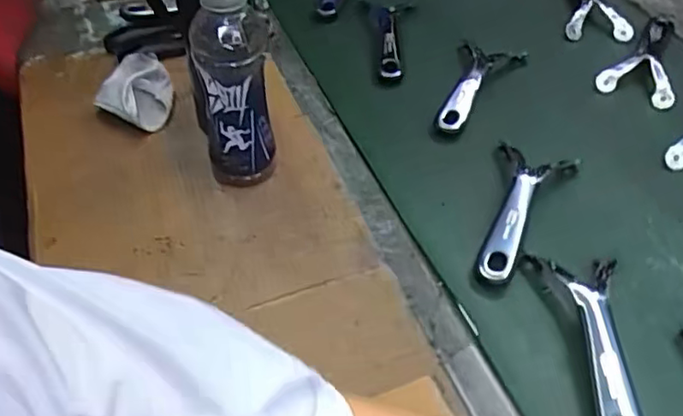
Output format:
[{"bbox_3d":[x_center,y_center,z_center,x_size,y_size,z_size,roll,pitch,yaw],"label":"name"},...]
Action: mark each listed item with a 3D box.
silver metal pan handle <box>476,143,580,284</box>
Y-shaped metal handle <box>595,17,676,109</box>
[{"bbox_3d":[0.171,-0.001,0.610,0.076,0.034,0.186,19,50,19],"label":"silver metal pan handle"},{"bbox_3d":[0.398,-0.199,0.796,0.086,0.023,0.201,24,52,23],"label":"Y-shaped metal handle"}]

